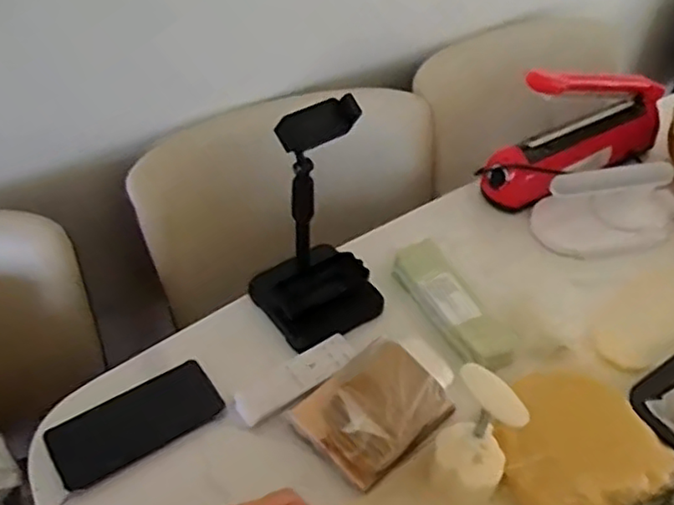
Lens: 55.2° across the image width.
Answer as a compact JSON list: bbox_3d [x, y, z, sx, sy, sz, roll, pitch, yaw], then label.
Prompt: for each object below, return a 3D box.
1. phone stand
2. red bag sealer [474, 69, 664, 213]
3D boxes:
[{"bbox_3d":[-0.021,-0.028,0.673,0.122,0.246,0.115,-30,54,-28],"label":"phone stand"},{"bbox_3d":[0.343,-0.181,0.892,0.305,0.172,0.084,-25,52,-25],"label":"red bag sealer"}]

